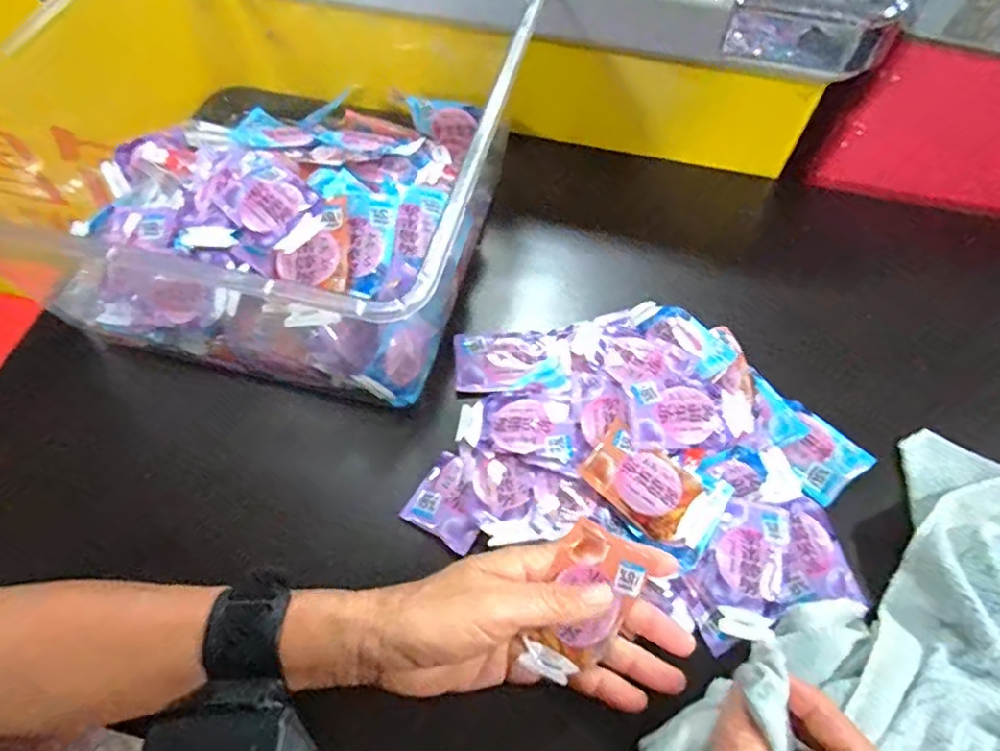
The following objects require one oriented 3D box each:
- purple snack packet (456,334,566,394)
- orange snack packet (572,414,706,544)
[{"bbox_3d":[0.008,-0.011,0.412,0.074,0.011,0.047,3,61,0],"label":"purple snack packet"},{"bbox_3d":[0.084,0.062,0.357,0.064,0.007,0.046,37,67,17],"label":"orange snack packet"}]

